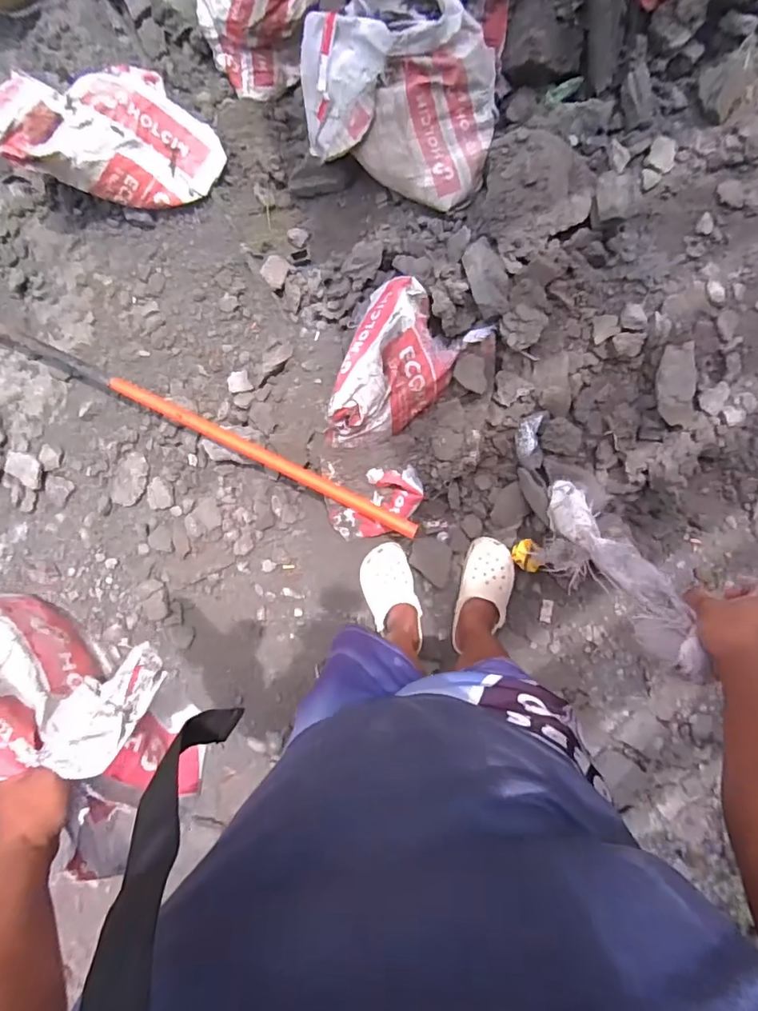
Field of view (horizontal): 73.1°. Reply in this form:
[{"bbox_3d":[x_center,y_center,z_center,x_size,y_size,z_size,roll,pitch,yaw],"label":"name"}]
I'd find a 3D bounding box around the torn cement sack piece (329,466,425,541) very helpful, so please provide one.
[{"bbox_3d":[-0.008,-0.001,1.204,0.248,0.046,0.137,-35,90,26],"label":"torn cement sack piece"}]

